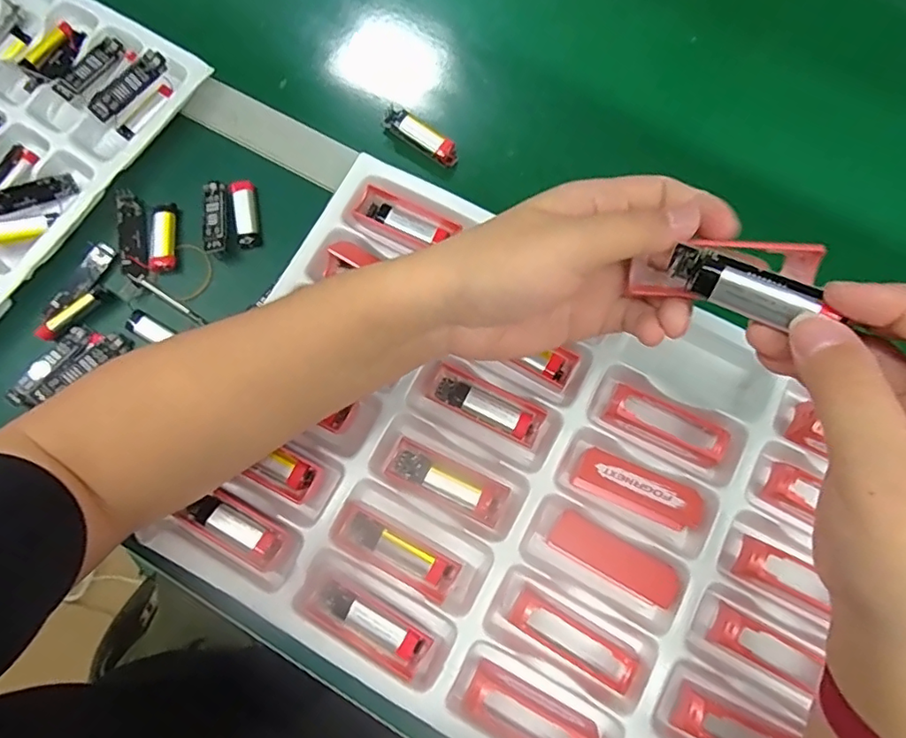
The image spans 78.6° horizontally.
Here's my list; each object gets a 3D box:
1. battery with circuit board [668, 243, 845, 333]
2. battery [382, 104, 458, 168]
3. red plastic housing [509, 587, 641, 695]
[{"bbox_3d":[0.116,-0.035,0.224,0.058,0.011,0.020,30,78,29],"label":"battery with circuit board"},{"bbox_3d":[-0.025,-0.190,0.453,0.070,0.022,0.021,39,80,9],"label":"battery"},{"bbox_3d":[0.074,0.167,0.344,0.078,0.022,0.026,25,77,20],"label":"red plastic housing"}]

